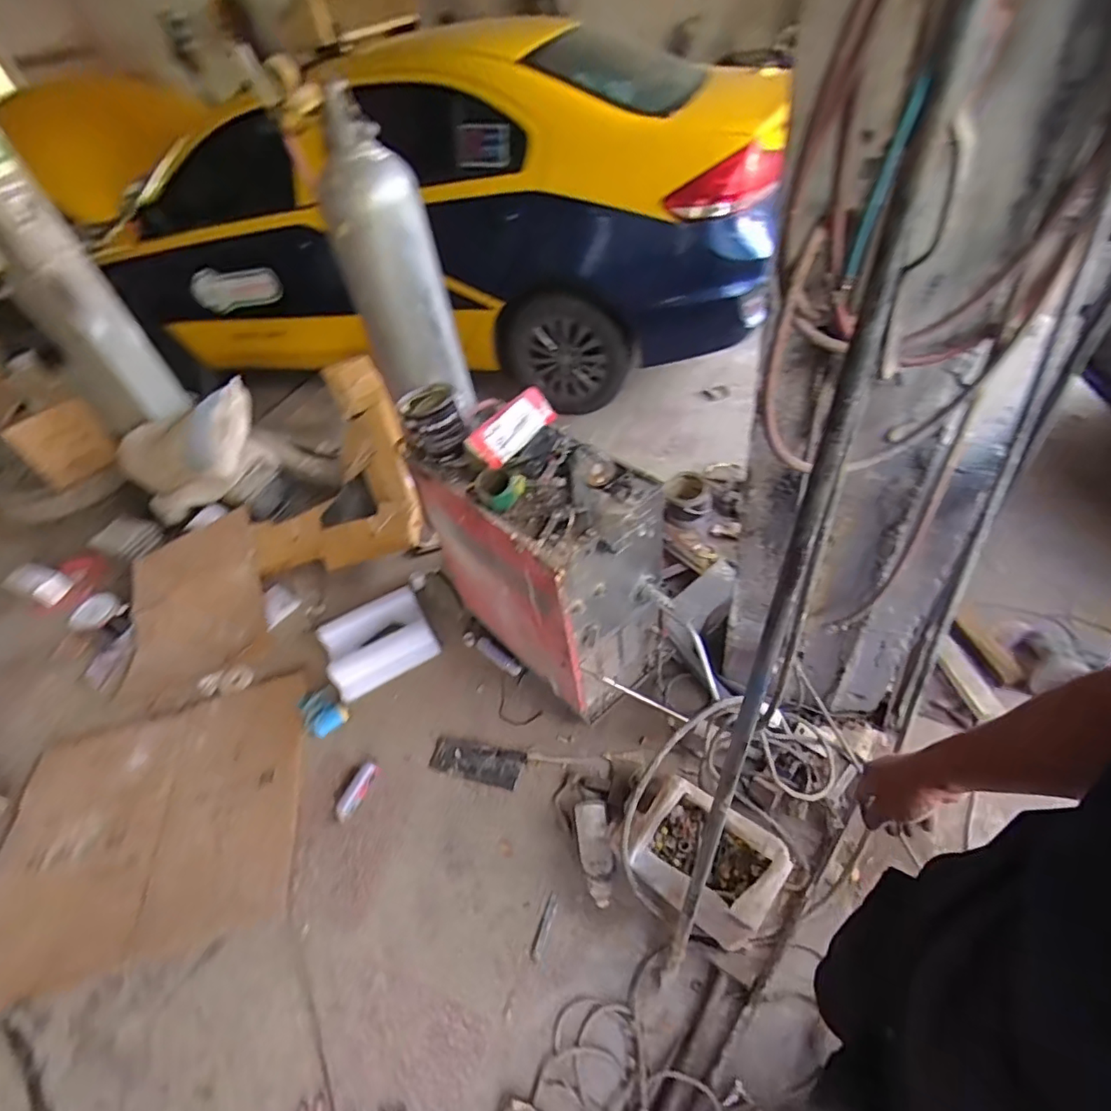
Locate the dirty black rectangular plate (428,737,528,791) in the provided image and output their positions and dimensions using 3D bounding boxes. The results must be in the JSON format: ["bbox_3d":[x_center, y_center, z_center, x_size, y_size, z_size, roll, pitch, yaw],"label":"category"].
[{"bbox_3d":[-0.227,0.594,1.619,0.271,0.020,0.104,7,48,17],"label":"dirty black rectangular plate"}]

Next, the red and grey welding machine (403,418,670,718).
[{"bbox_3d":[-0.033,0.012,1.553,0.348,0.638,0.617,-39,52,-25],"label":"red and grey welding machine"}]

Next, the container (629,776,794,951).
[{"bbox_3d":[0.349,0.696,1.278,0.313,0.119,0.249,25,56,31],"label":"container"}]

